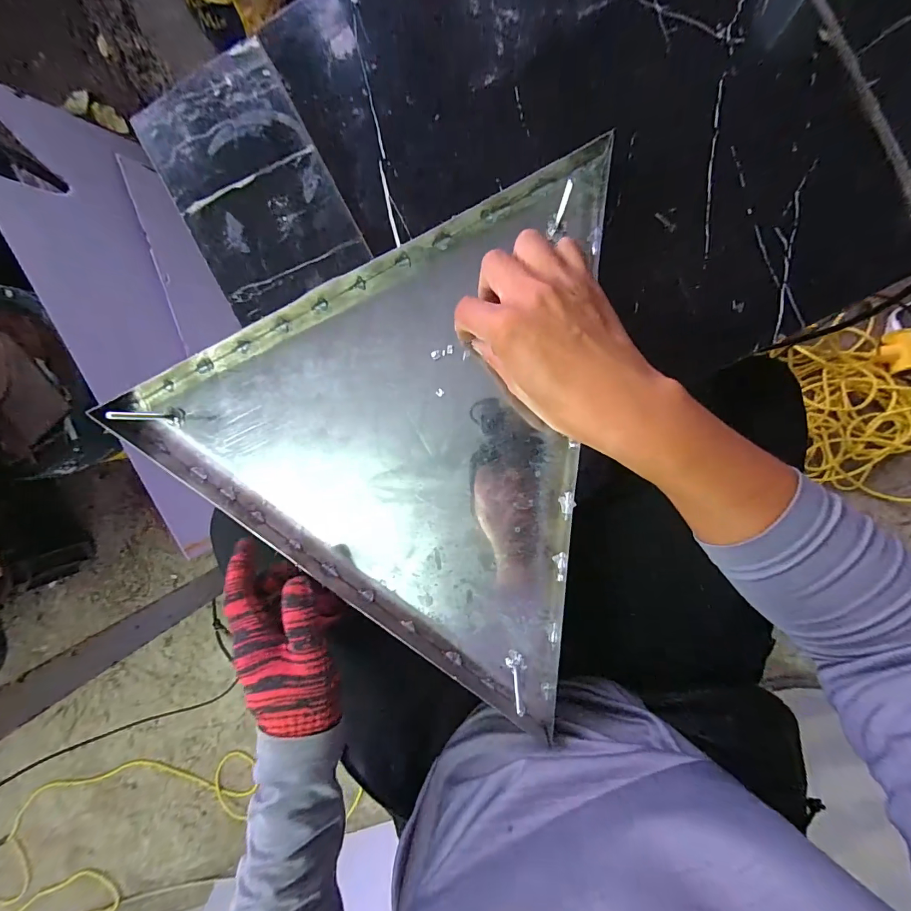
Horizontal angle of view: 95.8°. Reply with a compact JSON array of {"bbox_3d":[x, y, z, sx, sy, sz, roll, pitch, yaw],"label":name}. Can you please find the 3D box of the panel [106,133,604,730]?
[{"bbox_3d":[-0.081,-0.015,0.347,0.361,0.015,0.422,4,95,5],"label":"panel"}]

